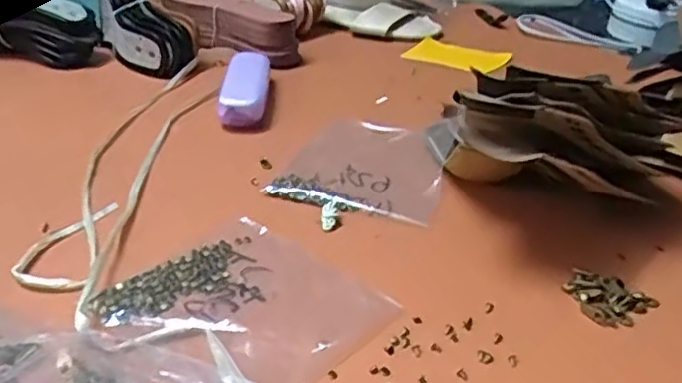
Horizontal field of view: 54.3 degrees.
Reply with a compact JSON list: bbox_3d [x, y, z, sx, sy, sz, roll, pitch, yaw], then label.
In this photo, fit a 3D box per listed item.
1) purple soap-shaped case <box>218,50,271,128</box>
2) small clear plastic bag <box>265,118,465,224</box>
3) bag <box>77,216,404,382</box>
[{"bbox_3d":[-0.098,-0.108,0.698,0.045,0.035,0.133,1,32,-2],"label":"purple soap-shaped case"},{"bbox_3d":[0.026,-0.029,0.597,0.135,0.013,0.165,12,33,15],"label":"small clear plastic bag"},{"bbox_3d":[-0.067,0.073,0.425,0.147,0.008,0.151,28,40,35],"label":"bag"}]

